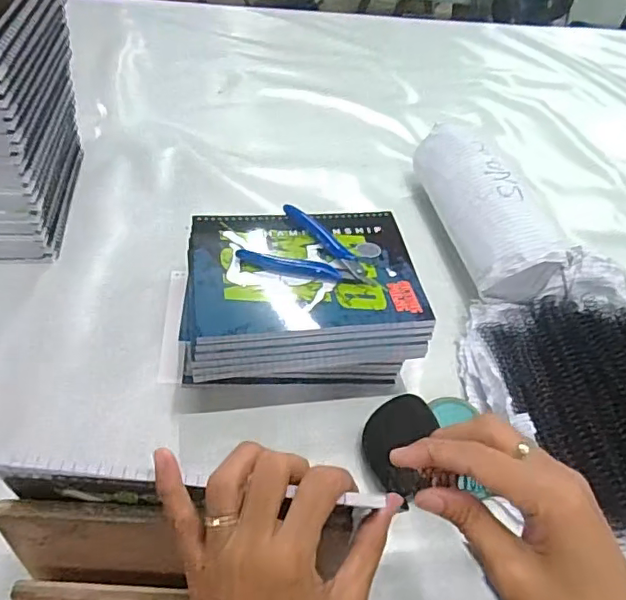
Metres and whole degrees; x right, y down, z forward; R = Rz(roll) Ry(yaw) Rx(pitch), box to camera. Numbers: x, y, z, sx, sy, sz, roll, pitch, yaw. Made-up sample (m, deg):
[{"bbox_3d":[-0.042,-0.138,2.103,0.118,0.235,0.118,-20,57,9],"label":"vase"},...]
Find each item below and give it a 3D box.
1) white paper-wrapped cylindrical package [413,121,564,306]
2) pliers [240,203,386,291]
[{"bbox_3d":[0.204,-0.110,0.672,0.087,0.093,0.253,-5,48,-12],"label":"white paper-wrapped cylindrical package"},{"bbox_3d":[0.005,-0.050,0.518,0.129,0.012,0.081,13,46,8],"label":"pliers"}]

